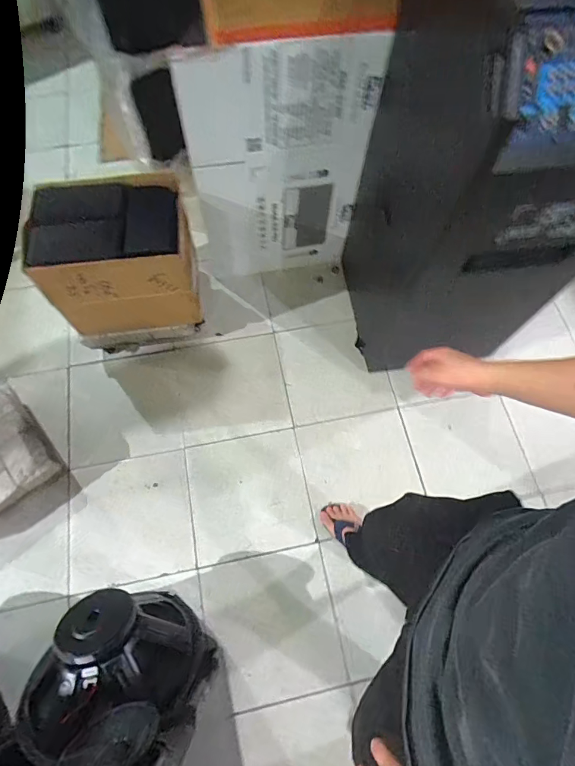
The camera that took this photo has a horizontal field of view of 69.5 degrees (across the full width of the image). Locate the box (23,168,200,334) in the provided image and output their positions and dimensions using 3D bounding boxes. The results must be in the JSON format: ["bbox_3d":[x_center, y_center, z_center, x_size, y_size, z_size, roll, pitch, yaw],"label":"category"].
[{"bbox_3d":[-0.542,-0.392,1.341,0.438,0.394,0.278,-9,68,-6],"label":"box"}]

